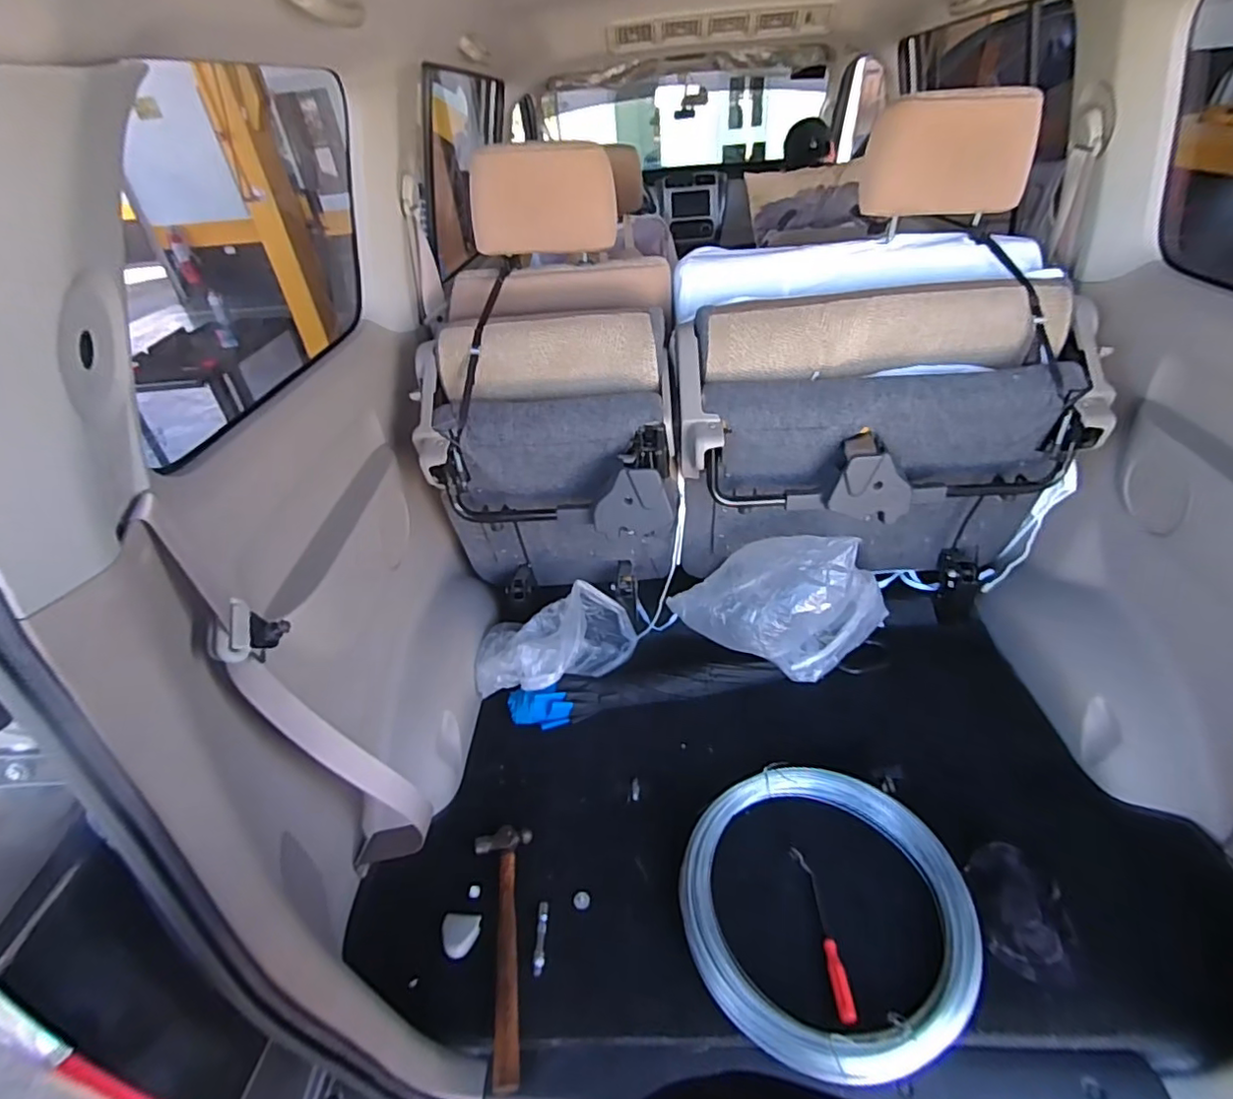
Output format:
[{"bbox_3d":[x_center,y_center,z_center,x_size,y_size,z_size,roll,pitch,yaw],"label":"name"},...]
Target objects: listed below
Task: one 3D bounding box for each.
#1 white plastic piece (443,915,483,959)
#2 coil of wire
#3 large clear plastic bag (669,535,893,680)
[{"bbox_3d":[-0.240,0.592,0.898,0.055,0.006,0.057,-5,38,2],"label":"white plastic piece"},{"bbox_3d":[0.304,0.523,0.865,0.401,0.050,0.389,-4,38,3],"label":"coil of wire"},{"bbox_3d":[0.338,0.088,1.188,0.442,0.248,0.219,2,39,11],"label":"large clear plastic bag"}]

